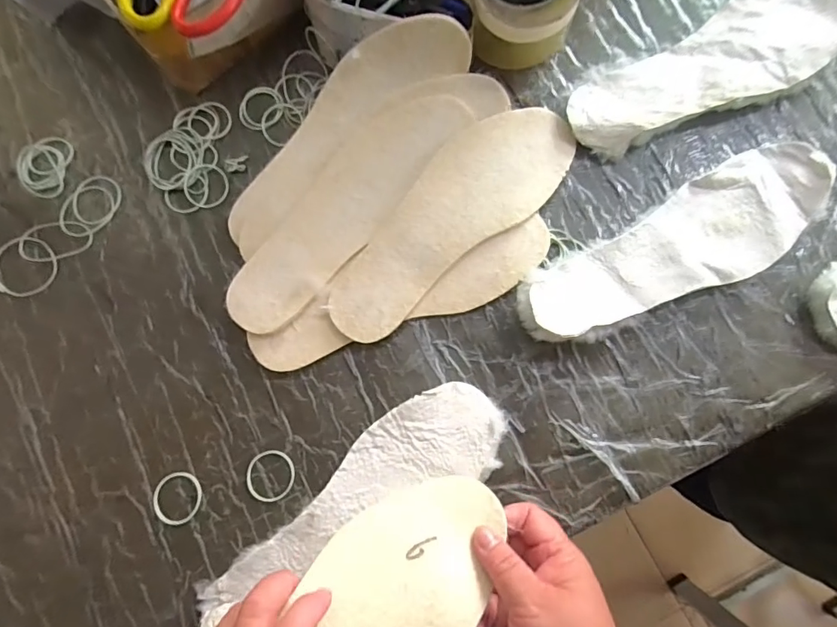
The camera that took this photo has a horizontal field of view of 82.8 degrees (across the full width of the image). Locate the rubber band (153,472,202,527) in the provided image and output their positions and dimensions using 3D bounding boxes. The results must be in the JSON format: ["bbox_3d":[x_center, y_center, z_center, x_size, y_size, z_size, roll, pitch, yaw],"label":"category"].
[{"bbox_3d":[-0.208,0.159,0.408,0.043,0.004,0.043,-11,81,1],"label":"rubber band"}]

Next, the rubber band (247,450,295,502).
[{"bbox_3d":[-0.128,0.140,0.409,0.042,0.004,0.043,0,81,3],"label":"rubber band"}]

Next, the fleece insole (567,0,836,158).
[{"bbox_3d":[0.268,-0.221,0.425,0.271,0.013,0.091,-30,81,1],"label":"fleece insole"}]

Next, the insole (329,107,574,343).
[{"bbox_3d":[0.026,-0.087,0.421,0.262,0.009,0.092,-40,90,-3],"label":"insole"}]

